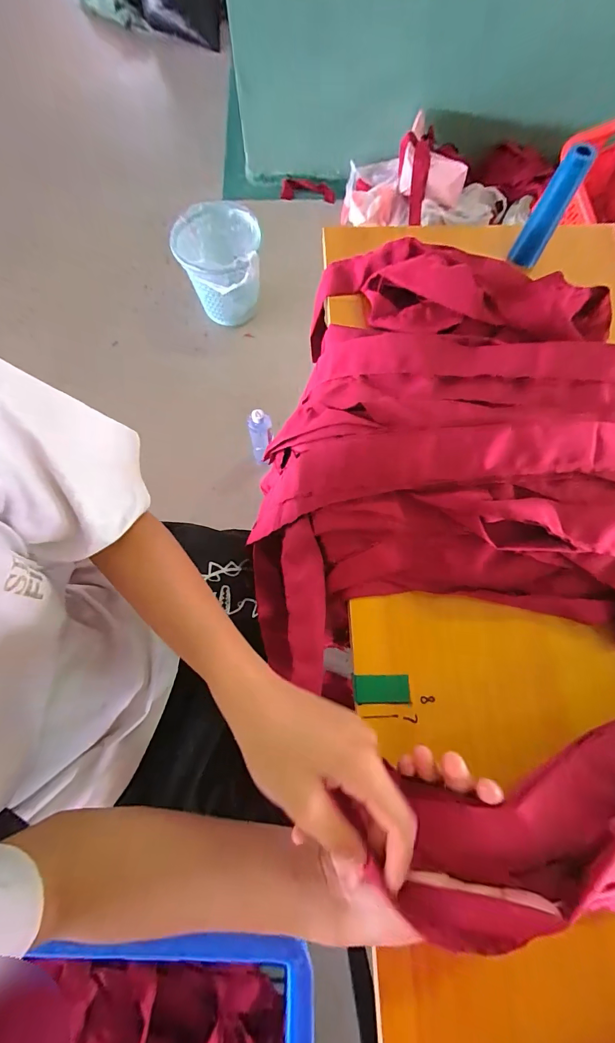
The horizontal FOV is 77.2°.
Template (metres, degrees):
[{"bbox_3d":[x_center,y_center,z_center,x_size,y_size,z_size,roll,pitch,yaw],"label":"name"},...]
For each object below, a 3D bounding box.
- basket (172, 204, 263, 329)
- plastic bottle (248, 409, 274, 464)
[{"bbox_3d":[-0.273,-0.798,1.260,0.251,0.274,0.272,1,72,0],"label":"basket"},{"bbox_3d":[-0.126,-0.233,1.078,0.063,0.198,0.054,-7,73,-3],"label":"plastic bottle"}]

